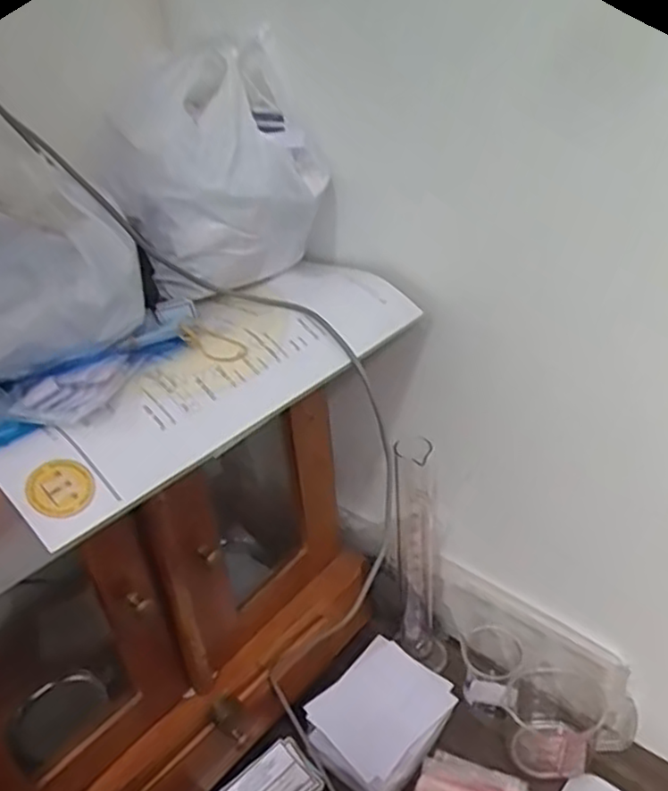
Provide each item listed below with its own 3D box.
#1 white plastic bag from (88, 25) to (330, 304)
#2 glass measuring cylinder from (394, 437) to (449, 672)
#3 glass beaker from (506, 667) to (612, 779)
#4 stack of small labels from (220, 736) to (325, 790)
[{"bbox_3d":[-0.080,-0.150,0.474,0.097,0.143,0.121,22,43,37],"label":"white plastic bag"},{"bbox_3d":[0.077,0.145,0.635,0.040,0.262,0.041,1,34,12],"label":"glass measuring cylinder"},{"bbox_3d":[0.190,0.273,0.596,0.074,0.068,0.068,-5,33,3],"label":"glass beaker"},{"bbox_3d":[-0.055,0.336,0.598,0.082,0.008,0.054,-29,39,-29],"label":"stack of small labels"}]

